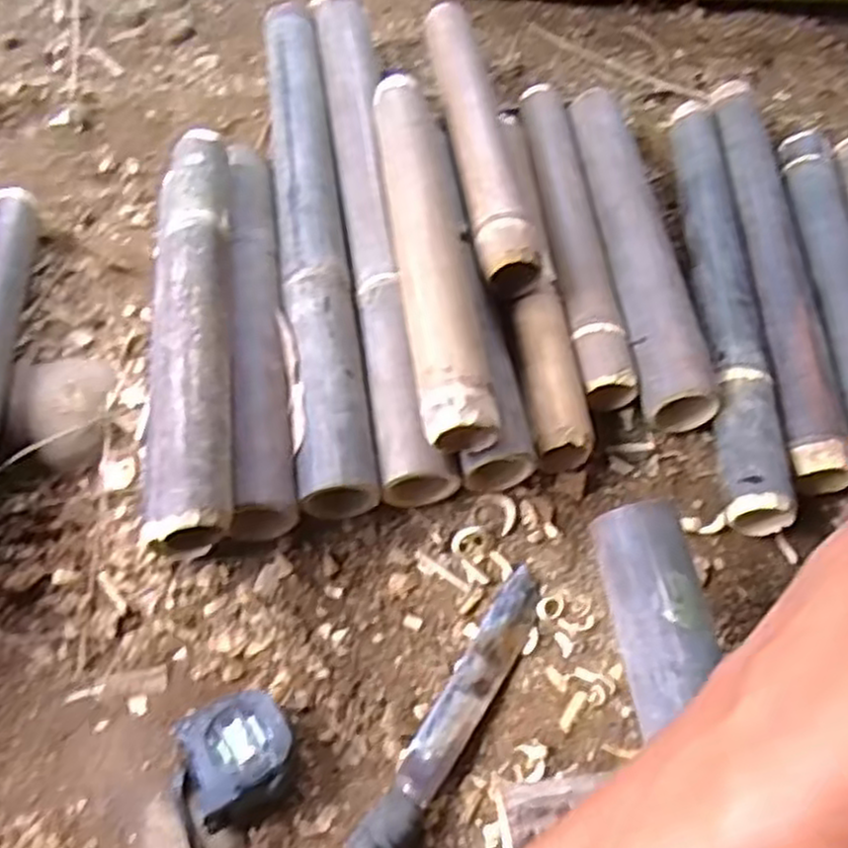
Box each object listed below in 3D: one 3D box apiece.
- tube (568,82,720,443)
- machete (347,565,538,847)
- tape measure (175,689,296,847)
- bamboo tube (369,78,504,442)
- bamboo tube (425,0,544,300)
[{"bbox_3d":[0.239,-0.216,0.849,0.071,0.054,0.479,-2,60,-6],"label":"tube"},{"bbox_3d":[0.008,0.259,0.597,0.039,0.031,0.341,31,62,13],"label":"machete"},{"bbox_3d":[-0.134,0.286,0.560,0.089,0.052,0.156,-15,62,-13],"label":"tape measure"},{"bbox_3d":[0.003,-0.185,0.758,0.067,0.067,0.465,-5,60,-7],"label":"bamboo tube"},{"bbox_3d":[0.061,-0.343,0.860,0.069,0.050,0.465,-6,60,-8],"label":"bamboo tube"}]

